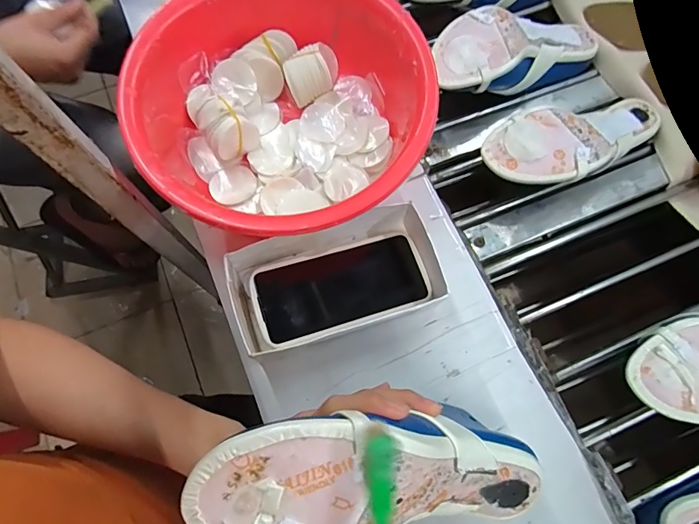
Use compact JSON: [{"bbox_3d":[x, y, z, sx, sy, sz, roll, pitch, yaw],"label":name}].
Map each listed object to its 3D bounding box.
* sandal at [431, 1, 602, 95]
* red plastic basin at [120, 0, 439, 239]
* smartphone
[{"bbox_3d":[0.203,-0.262,0.529,0.236,0.054,0.089,-15,72,-21],"label":"sandal"},{"bbox_3d":[-0.062,-0.144,0.429,0.269,0.097,0.273,0,72,0],"label":"red plastic basin"},{"bbox_3d":[-0.007,0.022,0.410,0.166,0.009,0.080,-15,68,-13],"label":"smartphone"}]

